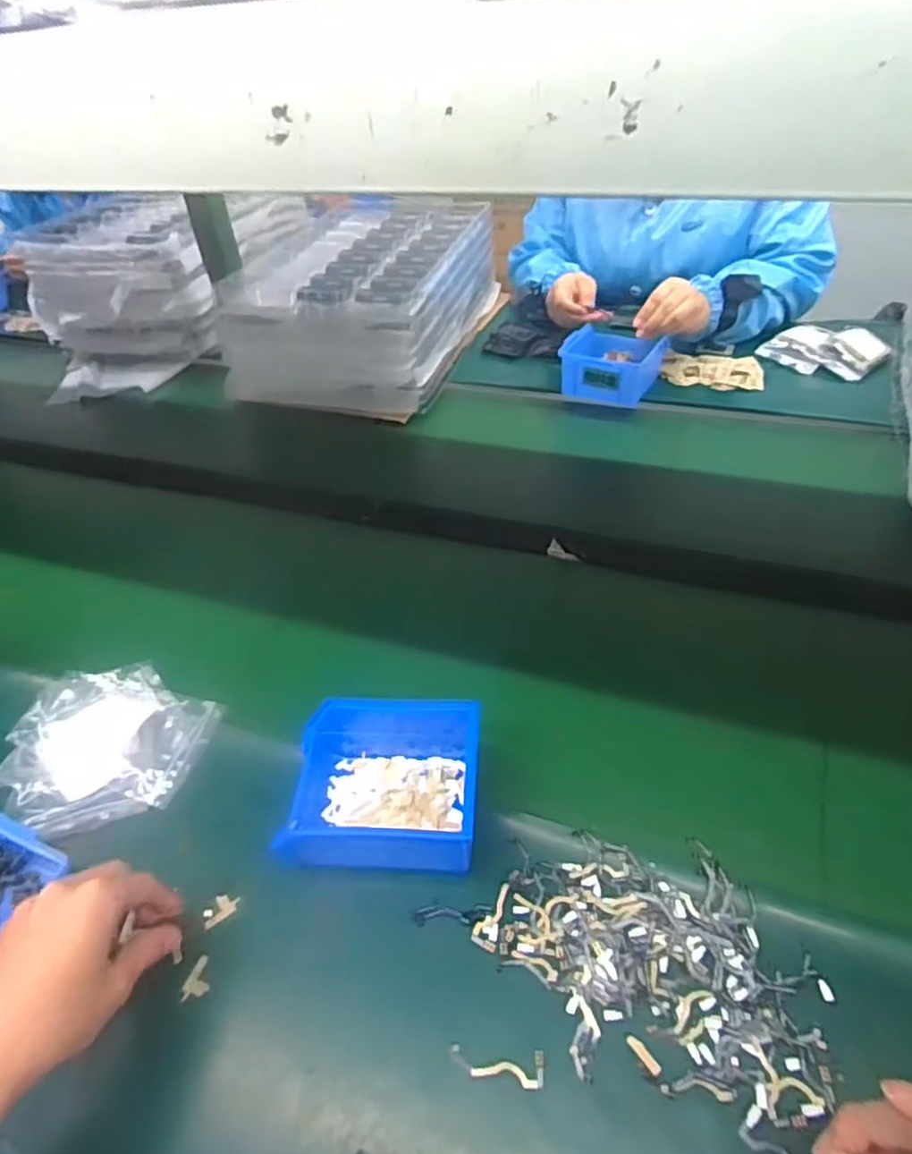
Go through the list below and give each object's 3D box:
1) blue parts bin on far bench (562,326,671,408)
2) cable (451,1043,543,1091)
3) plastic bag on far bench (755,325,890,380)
[{"bbox_3d":[0.221,-0.302,0.962,0.129,0.057,0.116,18,48,24],"label":"blue parts bin on far bench"},{"bbox_3d":[0.024,0.288,0.401,0.055,0.004,0.019,1,43,8],"label":"cable"},{"bbox_3d":[0.541,-0.336,0.999,0.112,0.034,0.148,-36,51,-29],"label":"plastic bag on far bench"}]

